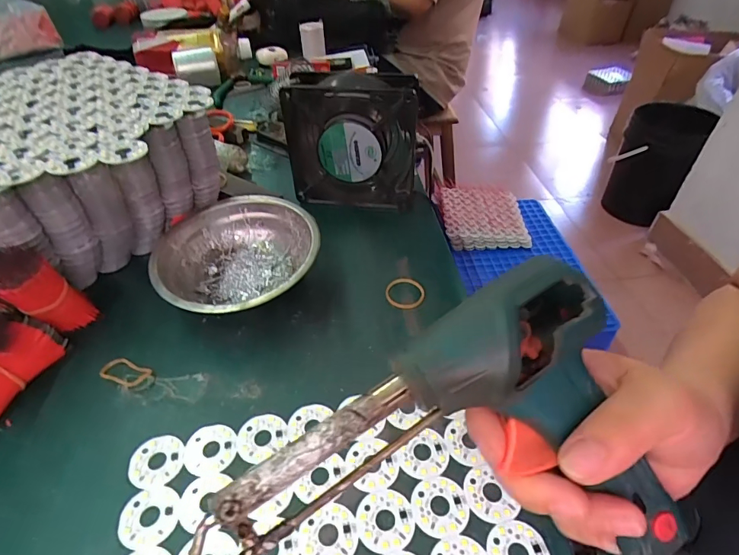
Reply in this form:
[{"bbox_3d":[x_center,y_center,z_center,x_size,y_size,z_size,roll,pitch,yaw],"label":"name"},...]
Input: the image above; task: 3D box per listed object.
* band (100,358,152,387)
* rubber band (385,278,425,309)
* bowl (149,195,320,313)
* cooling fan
[{"bbox_3d":[-0.169,0.067,0.297,0.031,0.006,0.019,17,46,18],"label":"band"},{"bbox_3d":[0.030,0.013,0.353,0.032,0.004,0.032,0,43,0],"label":"rubber band"},{"bbox_3d":[-0.104,-0.011,0.347,0.121,0.047,0.122,0,43,0],"label":"bowl"},{"bbox_3d":[-0.016,-0.127,0.414,0.122,0.121,0.044,2,43,2],"label":"cooling fan"}]

